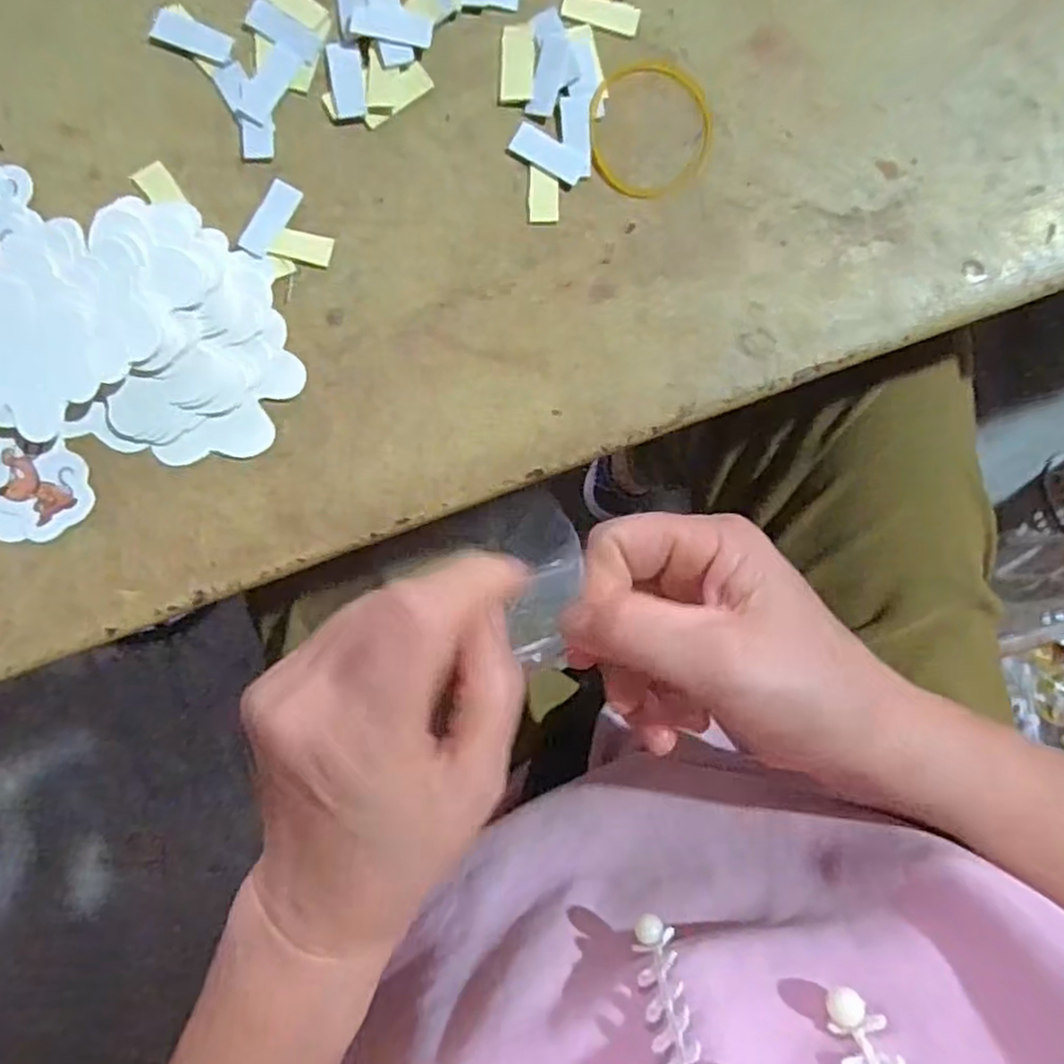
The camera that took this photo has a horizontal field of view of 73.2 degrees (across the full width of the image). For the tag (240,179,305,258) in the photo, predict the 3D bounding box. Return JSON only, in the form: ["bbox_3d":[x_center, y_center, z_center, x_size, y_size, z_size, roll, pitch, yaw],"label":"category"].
[{"bbox_3d":[-0.094,-0.113,0.257,0.011,0.004,0.028,28,89,-1],"label":"tag"}]

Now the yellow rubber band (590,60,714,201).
[{"bbox_3d":[0.044,-0.147,0.262,0.045,0.004,0.049,0,90,-1],"label":"yellow rubber band"}]

